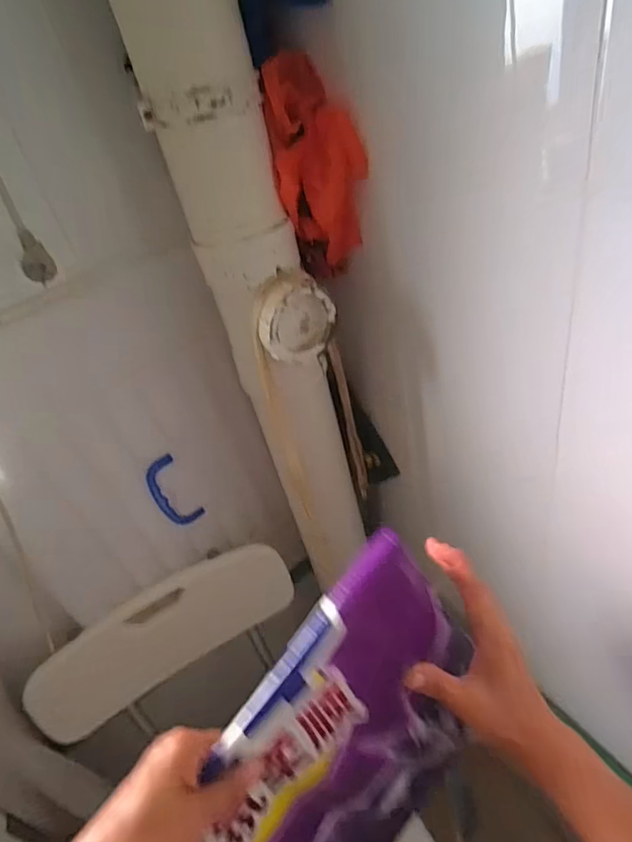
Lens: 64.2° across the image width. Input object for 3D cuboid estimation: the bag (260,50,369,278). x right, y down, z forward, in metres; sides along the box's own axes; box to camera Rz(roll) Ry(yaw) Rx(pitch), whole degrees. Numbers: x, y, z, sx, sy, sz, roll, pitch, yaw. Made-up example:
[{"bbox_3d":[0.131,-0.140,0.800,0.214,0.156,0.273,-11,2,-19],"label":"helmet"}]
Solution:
[{"bbox_3d":[0.006,-0.260,0.539,0.095,0.201,0.058,-5,33,5],"label":"bag"}]

